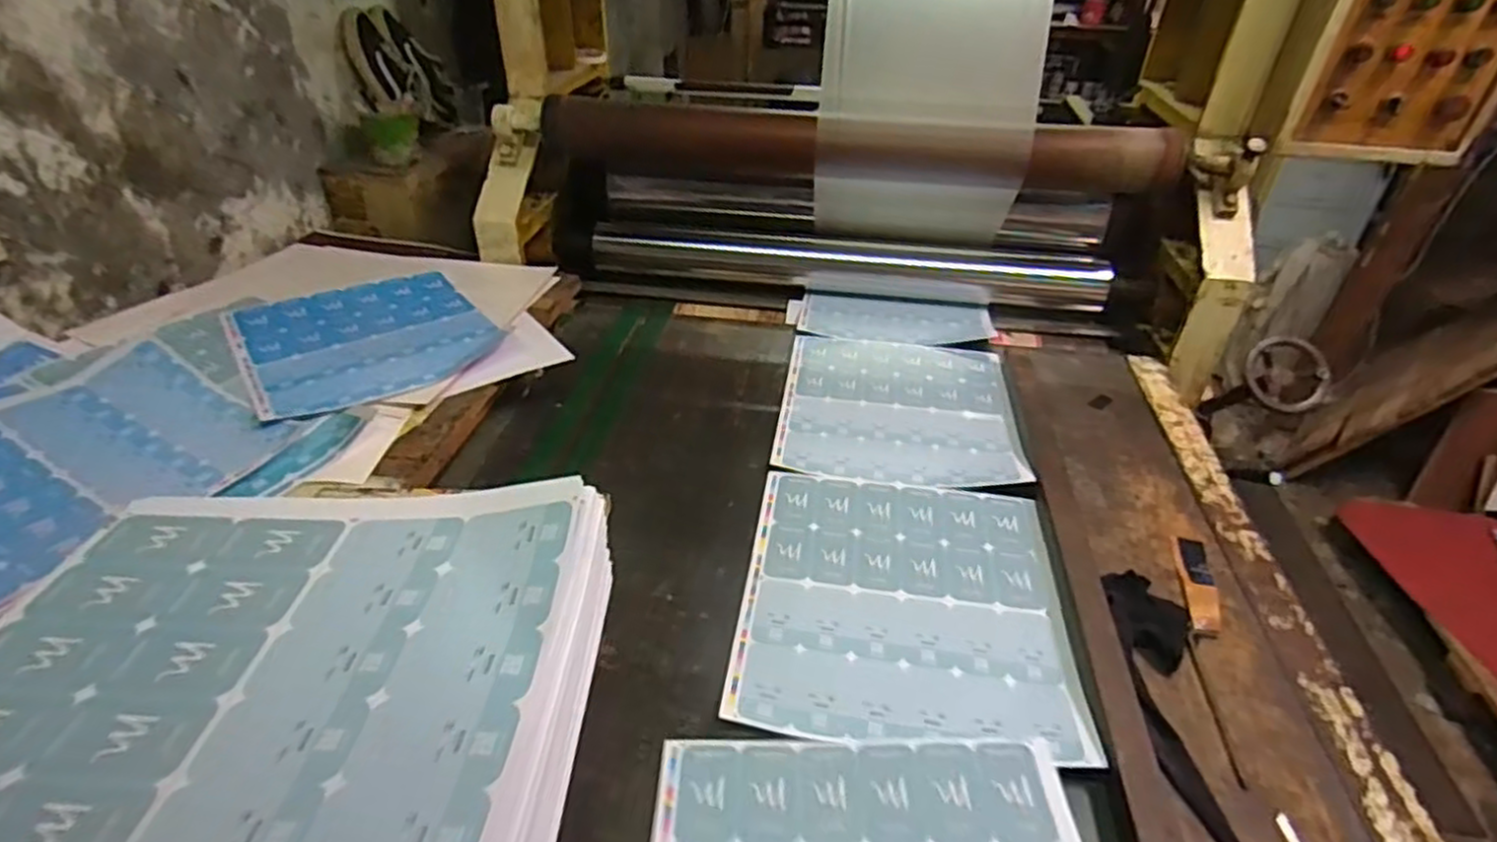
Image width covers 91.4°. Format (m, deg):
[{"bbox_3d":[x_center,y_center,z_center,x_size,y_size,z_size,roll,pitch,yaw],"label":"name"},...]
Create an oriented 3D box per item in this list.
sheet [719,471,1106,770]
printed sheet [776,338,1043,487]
[{"bbox_3d":[0.176,0.196,0.841,0.350,0.011,0.379,5,37,7],"label":"sheet"},{"bbox_3d":[0.233,-0.027,1.159,0.352,0.014,0.388,4,37,6],"label":"printed sheet"}]

